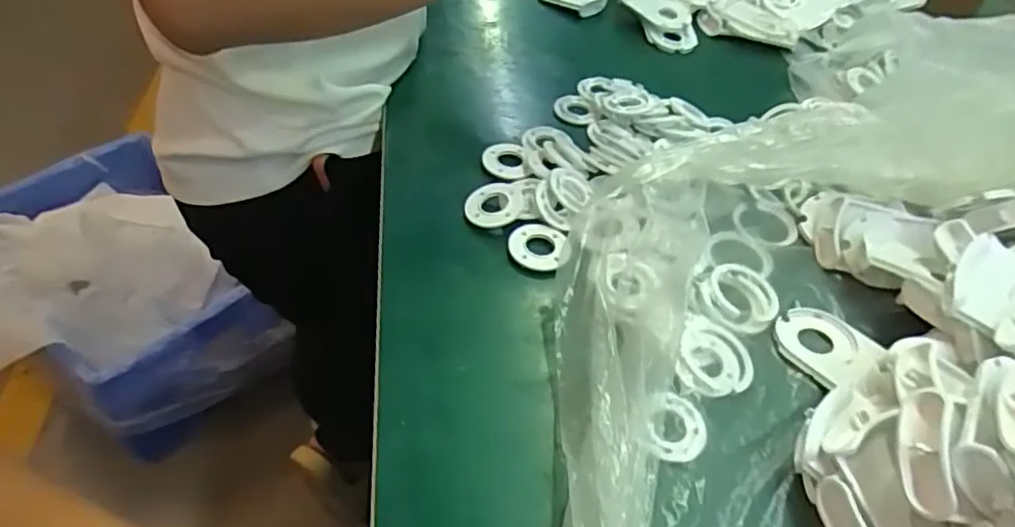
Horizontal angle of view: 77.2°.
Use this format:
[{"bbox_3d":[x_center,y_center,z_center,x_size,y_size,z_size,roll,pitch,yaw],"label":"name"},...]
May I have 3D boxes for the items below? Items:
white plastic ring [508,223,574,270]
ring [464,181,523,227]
[{"bbox_3d":[0.023,-0.013,0.456,0.043,0.006,0.041,4,45,-4],"label":"white plastic ring"},{"bbox_3d":[-0.010,-0.045,0.473,0.041,0.010,0.040,4,45,-4],"label":"ring"}]

